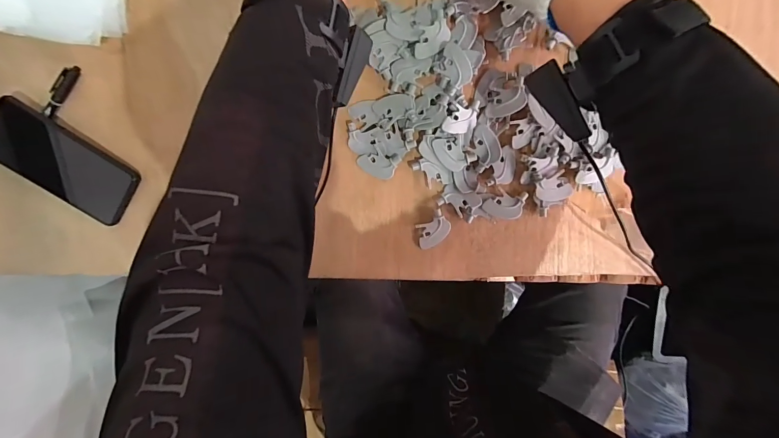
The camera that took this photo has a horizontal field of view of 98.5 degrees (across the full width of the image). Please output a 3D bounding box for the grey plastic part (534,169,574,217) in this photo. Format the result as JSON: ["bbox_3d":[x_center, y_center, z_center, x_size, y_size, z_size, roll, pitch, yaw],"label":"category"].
[{"bbox_3d":[0.184,-0.029,0.377,0.042,0.012,0.039,-24,97,6],"label":"grey plastic part"}]

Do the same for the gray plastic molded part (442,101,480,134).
[{"bbox_3d":[0.077,-0.109,0.363,0.041,0.007,0.033,-3,106,-21],"label":"gray plastic molded part"}]

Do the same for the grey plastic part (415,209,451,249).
[{"bbox_3d":[0.050,0.014,0.391,0.043,0.008,0.033,-38,96,8],"label":"grey plastic part"}]

